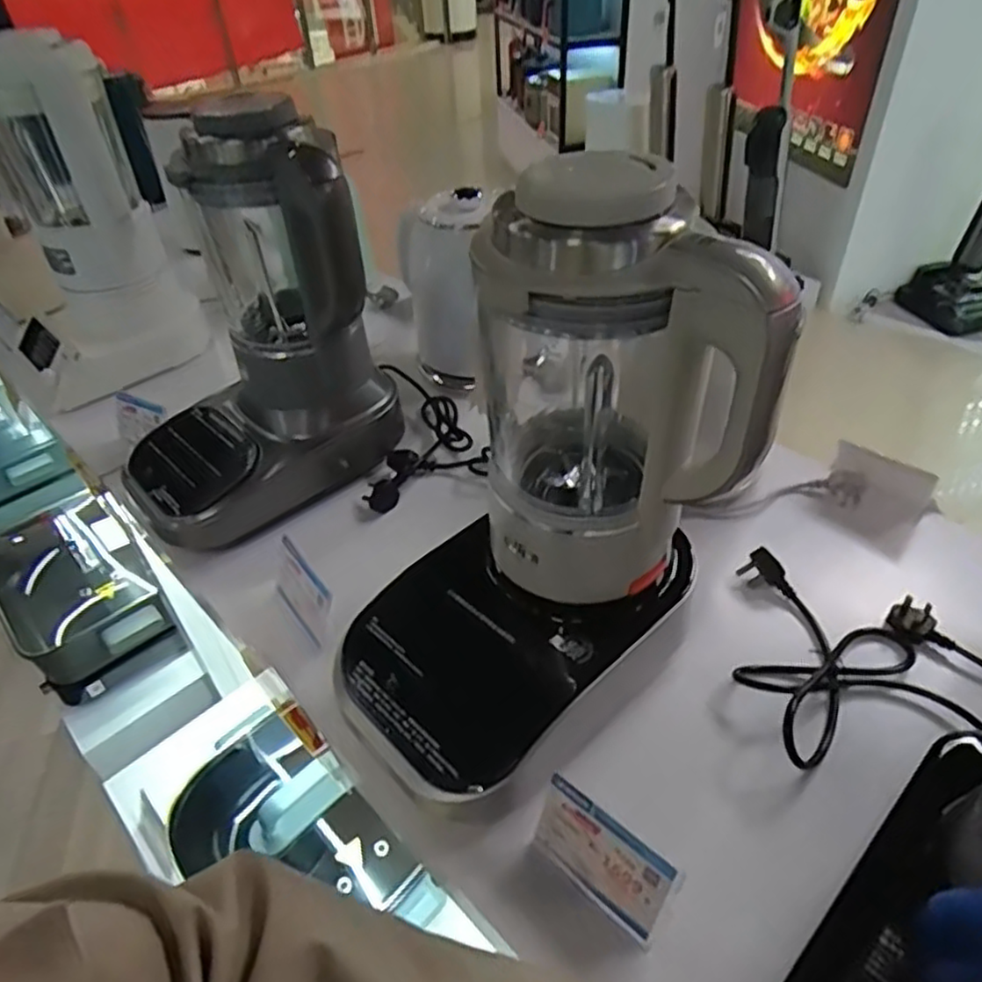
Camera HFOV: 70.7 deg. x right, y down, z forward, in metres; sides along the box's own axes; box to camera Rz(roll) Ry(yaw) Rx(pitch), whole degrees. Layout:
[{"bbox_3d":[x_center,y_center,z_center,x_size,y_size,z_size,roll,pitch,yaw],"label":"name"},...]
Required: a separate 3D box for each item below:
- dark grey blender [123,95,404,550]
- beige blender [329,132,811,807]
[{"bbox_3d":[-0.265,-0.162,0.711,0.301,0.363,0.208,-18,43,-16],"label":"dark grey blender"},{"bbox_3d":[0.012,0.007,0.465,0.266,0.351,0.196,-24,45,-22],"label":"beige blender"}]

